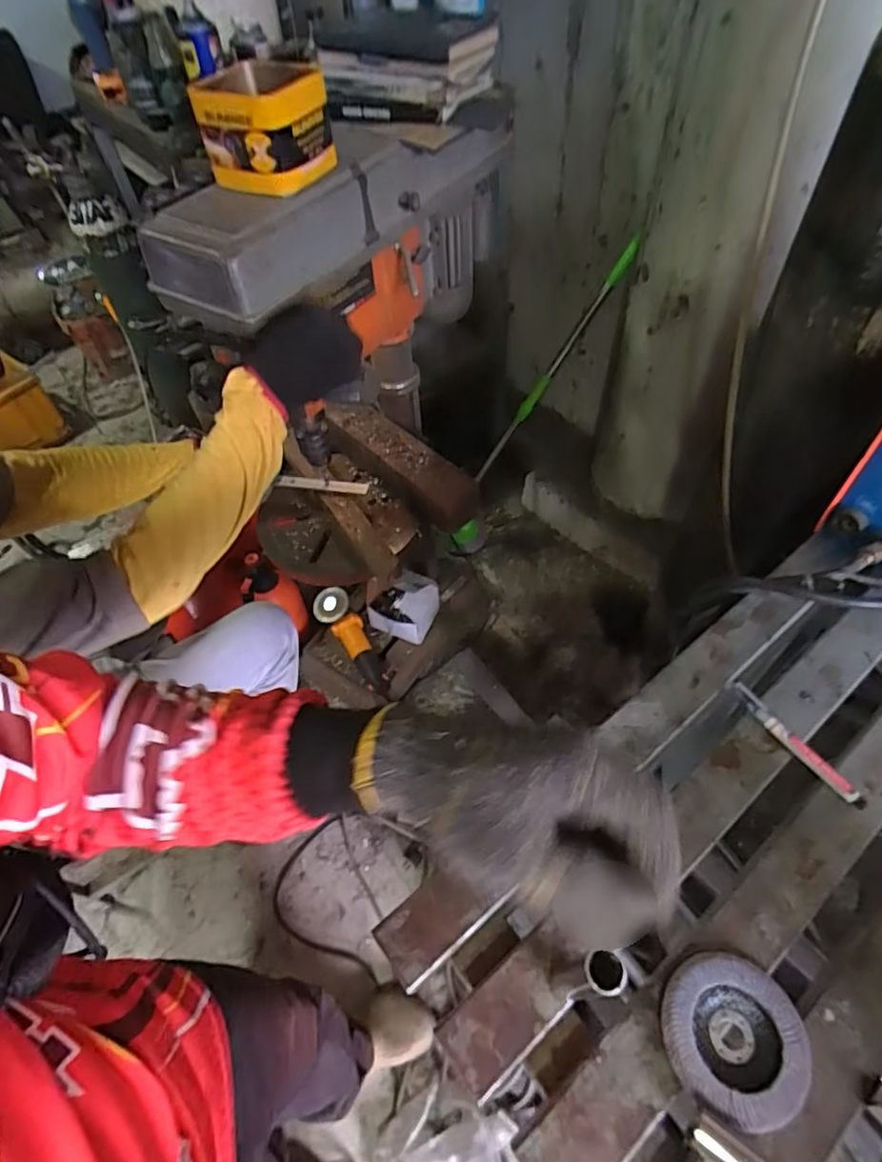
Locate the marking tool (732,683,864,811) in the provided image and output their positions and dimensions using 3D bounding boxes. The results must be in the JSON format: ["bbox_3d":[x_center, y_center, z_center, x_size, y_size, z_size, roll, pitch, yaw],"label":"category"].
[{"bbox_3d":[0.304,0.139,0.494,0.013,0.009,0.126,-27,57,-18],"label":"marking tool"}]

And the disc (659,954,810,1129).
[{"bbox_3d":[0.193,0.301,0.379,0.087,0.013,0.089,-1,53,1],"label":"disc"}]

